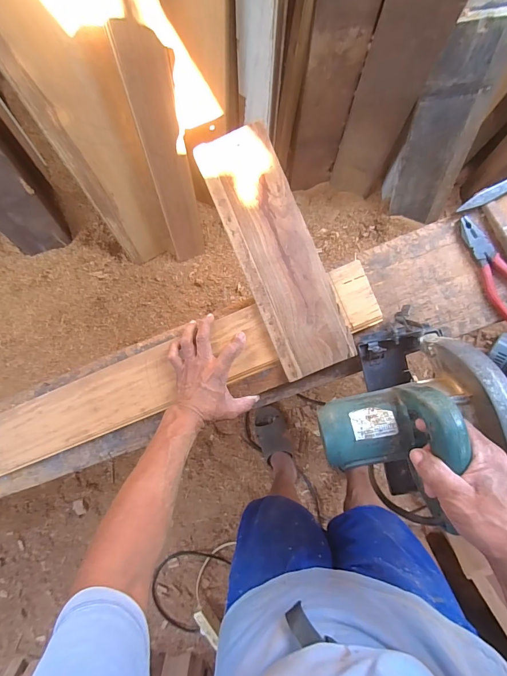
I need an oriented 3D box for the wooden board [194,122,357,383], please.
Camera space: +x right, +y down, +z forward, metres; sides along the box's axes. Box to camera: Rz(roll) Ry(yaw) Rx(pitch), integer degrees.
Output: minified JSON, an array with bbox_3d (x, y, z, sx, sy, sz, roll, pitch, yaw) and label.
[{"bbox_3d":[0.035,-0.137,0.548,0.118,0.028,0.394,-22,93,9],"label":"wooden board"}]

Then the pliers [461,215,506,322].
[{"bbox_3d":[0.379,-0.103,0.538,0.047,0.012,0.190,-25,92,9],"label":"pliers"}]

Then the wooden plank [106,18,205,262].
[{"bbox_3d":[-0.180,-0.363,0.769,0.086,0.548,0.029,-19,67,-9],"label":"wooden plank"}]

